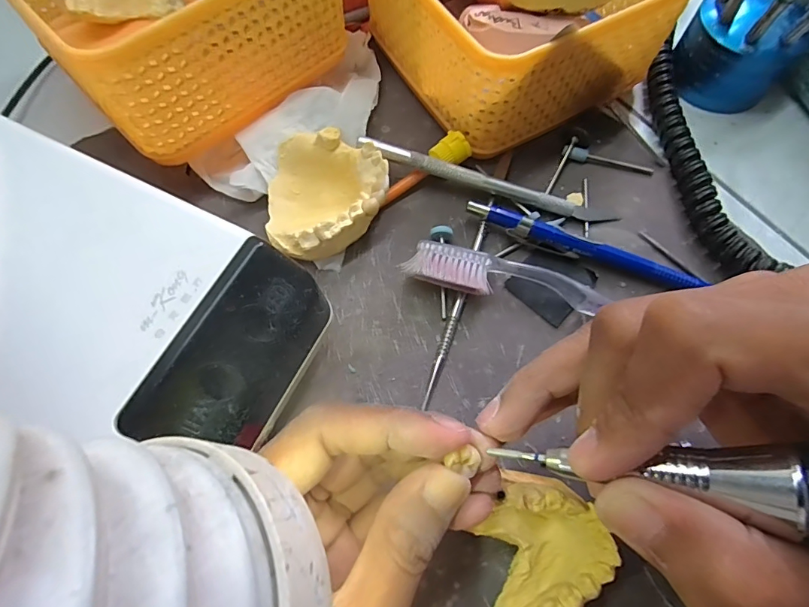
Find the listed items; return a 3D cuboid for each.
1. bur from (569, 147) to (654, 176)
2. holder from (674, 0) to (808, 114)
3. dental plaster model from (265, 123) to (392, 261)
[{"bbox_3d":[0.112,-0.078,0.240,0.045,0.007,0.006,10,68,4],"label":"bur"},{"bbox_3d":[0.189,-0.150,0.236,0.060,0.066,0.055,35,72,13],"label":"holder"},{"bbox_3d":[-0.038,-0.054,0.219,0.058,0.024,0.060,0,68,0],"label":"dental plaster model"}]

